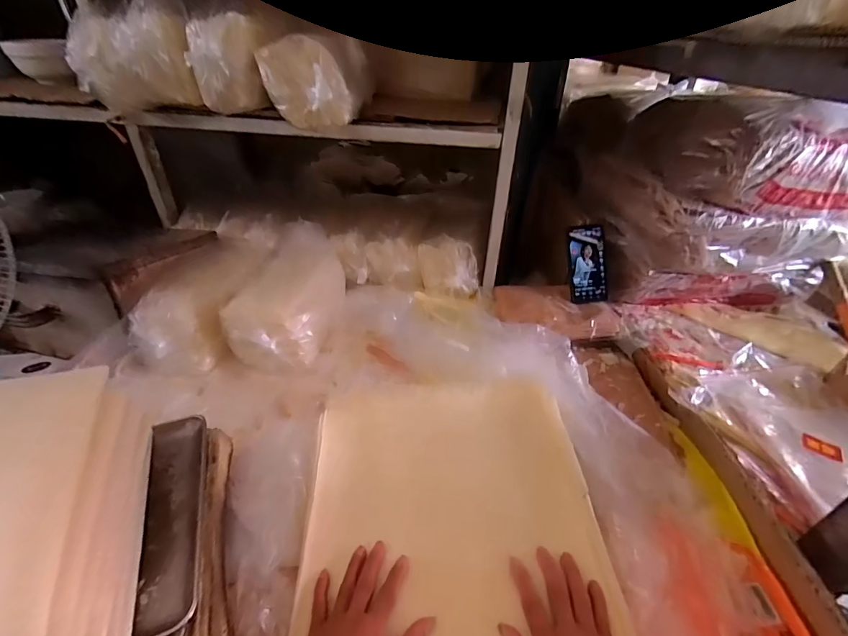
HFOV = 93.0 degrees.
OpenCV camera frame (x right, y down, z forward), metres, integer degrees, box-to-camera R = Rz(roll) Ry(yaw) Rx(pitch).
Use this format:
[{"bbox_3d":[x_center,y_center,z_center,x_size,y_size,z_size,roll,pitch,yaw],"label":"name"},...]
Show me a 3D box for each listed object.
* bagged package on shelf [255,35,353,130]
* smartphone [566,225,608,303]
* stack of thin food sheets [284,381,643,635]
[{"bbox_3d":[-0.187,-0.377,0.653,0.128,0.117,0.067,10,37,11],"label":"bagged package on shelf"},{"bbox_3d":[0.332,-0.110,0.816,0.074,0.155,0.009,-4,0,3],"label":"smartphone"},{"bbox_3d":[0.036,0.277,0.442,0.343,0.036,0.497,-3,40,-3],"label":"stack of thin food sheets"}]

